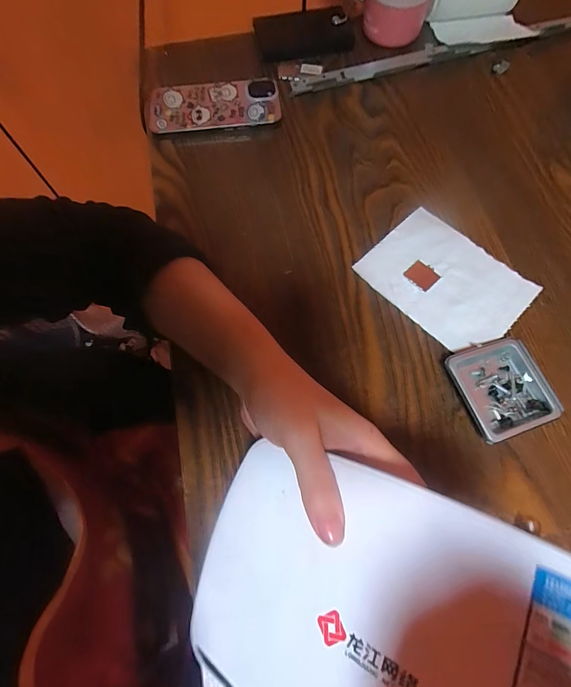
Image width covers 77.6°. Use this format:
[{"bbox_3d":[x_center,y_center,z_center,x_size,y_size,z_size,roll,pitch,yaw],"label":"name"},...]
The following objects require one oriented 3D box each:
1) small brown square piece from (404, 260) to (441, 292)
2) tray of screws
[{"bbox_3d":[0.124,-0.062,0.322,0.022,0.004,0.026,-41,75,-11],"label":"small brown square piece"},{"bbox_3d":[0.169,0.033,0.278,0.073,0.016,0.072,-20,72,-5],"label":"tray of screws"}]

